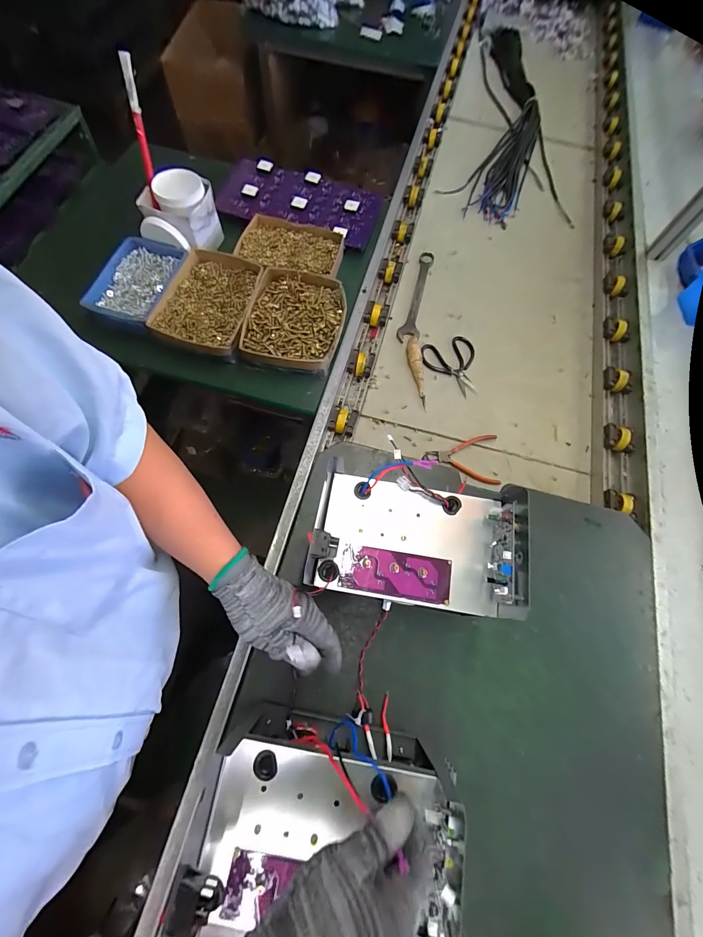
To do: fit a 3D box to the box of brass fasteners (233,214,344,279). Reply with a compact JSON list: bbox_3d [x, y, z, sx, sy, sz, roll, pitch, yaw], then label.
[{"bbox_3d":[-0.129,-0.478,0.759,0.210,0.035,0.144,6,68,0],"label":"box of brass fasteners"}]

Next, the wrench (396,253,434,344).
[{"bbox_3d":[0.163,-0.436,0.880,0.051,0.022,0.300,12,69,2],"label":"wrench"}]

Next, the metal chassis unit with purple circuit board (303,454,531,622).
[{"bbox_3d":[0.082,0.088,0.435,0.256,0.073,0.154,10,68,1],"label":"metal chassis unit with purple circuit board"}]

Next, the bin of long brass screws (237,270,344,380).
[{"bbox_3d":[-0.108,-0.288,0.701,0.175,0.062,0.219,9,68,1],"label":"bin of long brass screws"}]

